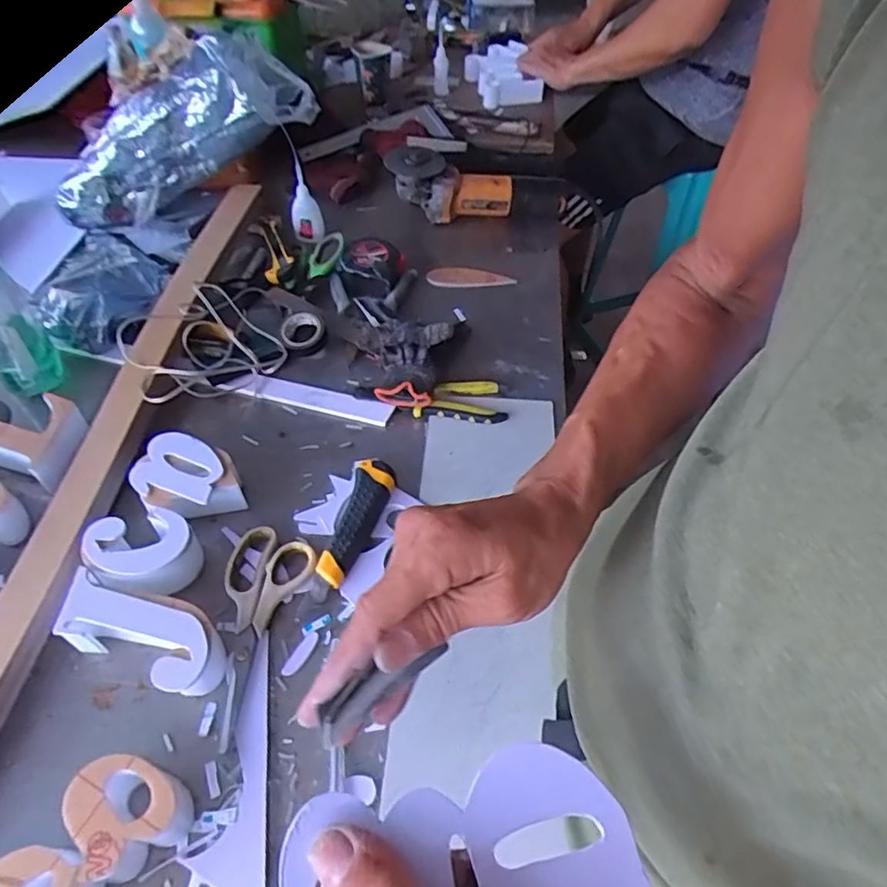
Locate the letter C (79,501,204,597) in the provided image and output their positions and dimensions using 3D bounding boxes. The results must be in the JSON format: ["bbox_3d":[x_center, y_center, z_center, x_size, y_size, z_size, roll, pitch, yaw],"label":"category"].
[{"bbox_3d":[-0.265,0.096,0.531,0.082,0.039,0.077,1,50,-1],"label":"letter C"}]

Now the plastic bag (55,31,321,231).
[{"bbox_3d":[-0.383,-0.445,0.867,0.375,0.138,0.160,-28,52,8],"label":"plastic bag"}]

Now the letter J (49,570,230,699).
[{"bbox_3d":[-0.244,0.153,0.488,0.141,0.044,0.059,19,52,14],"label":"letter J"}]

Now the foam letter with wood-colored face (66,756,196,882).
[{"bbox_3d":[-0.215,0.248,0.408,0.060,0.045,0.067,-35,59,-26],"label":"foam letter with wood-colored face"}]

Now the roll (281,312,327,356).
[{"bbox_3d":[-0.172,-0.135,0.739,0.053,0.026,0.055,1,50,-1],"label":"roll"}]

